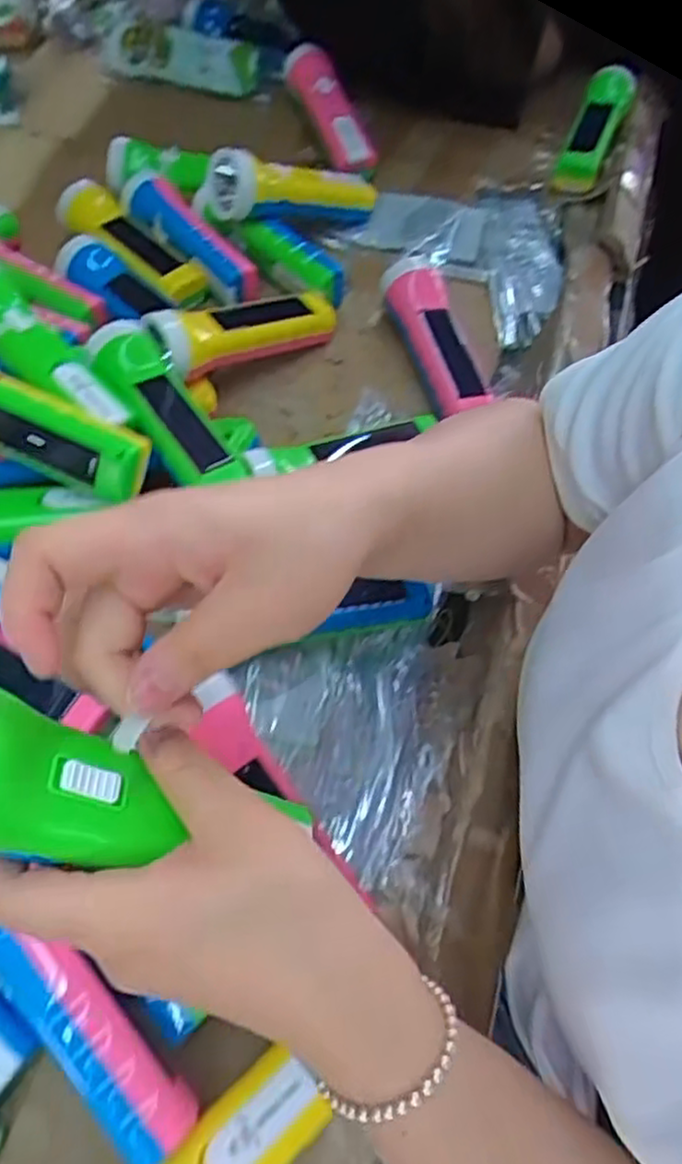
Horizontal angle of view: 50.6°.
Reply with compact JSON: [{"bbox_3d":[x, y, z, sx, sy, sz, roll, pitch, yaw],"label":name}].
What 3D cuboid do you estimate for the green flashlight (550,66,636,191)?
[{"bbox_3d":[0.259,-0.464,0.736,0.045,0.025,0.135,23,88,11],"label":"green flashlight"}]

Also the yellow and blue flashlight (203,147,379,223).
[{"bbox_3d":[-0.036,-0.368,0.683,0.177,0.053,0.053,-16,59,-34],"label":"yellow and blue flashlight"}]

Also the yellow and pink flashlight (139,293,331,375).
[{"bbox_3d":[-0.076,-0.202,0.583,0.157,0.040,0.043,-24,62,-35],"label":"yellow and pink flashlight"}]

